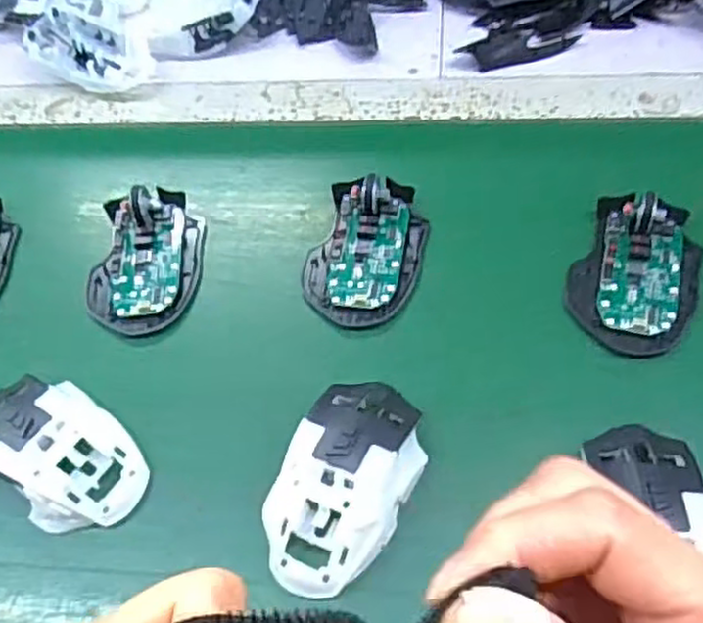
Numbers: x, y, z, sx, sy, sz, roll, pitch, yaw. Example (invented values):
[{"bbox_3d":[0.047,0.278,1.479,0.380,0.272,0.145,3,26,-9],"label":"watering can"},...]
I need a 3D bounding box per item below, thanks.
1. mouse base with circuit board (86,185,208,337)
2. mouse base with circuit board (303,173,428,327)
[{"bbox_3d":[-0.139,-0.039,0.483,0.071,0.024,0.110,2,57,7],"label":"mouse base with circuit board"},{"bbox_3d":[0.010,-0.045,0.472,0.071,0.026,0.113,13,59,13],"label":"mouse base with circuit board"}]

